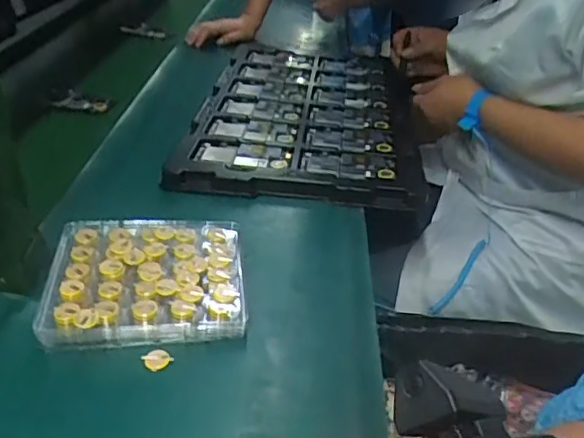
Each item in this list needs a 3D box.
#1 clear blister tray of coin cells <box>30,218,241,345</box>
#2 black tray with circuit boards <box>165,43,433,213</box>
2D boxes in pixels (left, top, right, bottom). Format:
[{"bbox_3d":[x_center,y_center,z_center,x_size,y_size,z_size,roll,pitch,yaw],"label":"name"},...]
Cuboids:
[{"bbox_3d":[-0.133,0.053,0.525,0.173,0.036,0.147,-4,34,-6],"label":"clear blister tray of coin cells"},{"bbox_3d":[0.030,-0.185,0.892,0.320,0.023,0.526,3,34,4],"label":"black tray with circuit boards"}]

